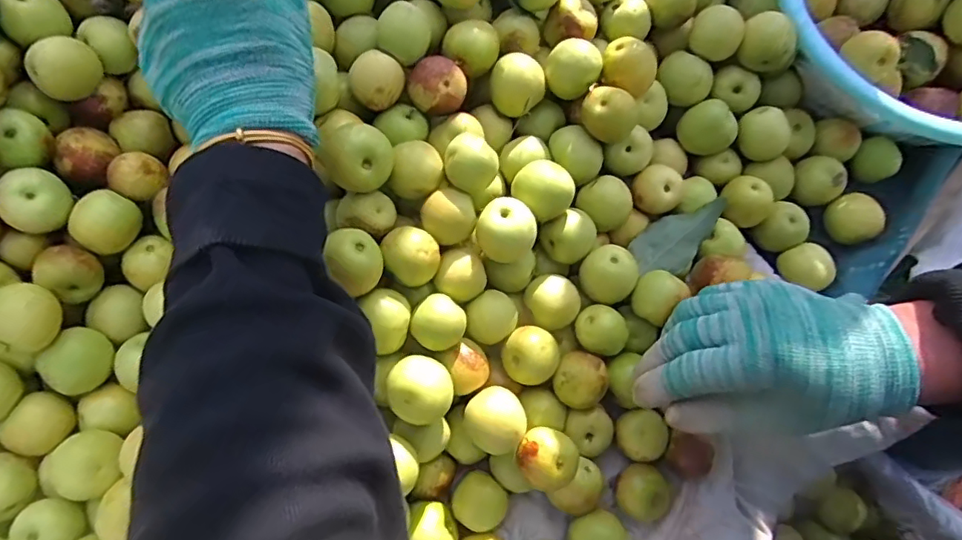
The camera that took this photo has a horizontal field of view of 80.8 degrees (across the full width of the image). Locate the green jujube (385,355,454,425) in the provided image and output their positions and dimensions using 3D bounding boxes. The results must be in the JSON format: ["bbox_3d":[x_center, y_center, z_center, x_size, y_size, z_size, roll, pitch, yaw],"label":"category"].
[{"bbox_3d":[-0.035,0.070,0.331,0.037,0.030,0.037,0,75,-2],"label":"green jujube"}]

